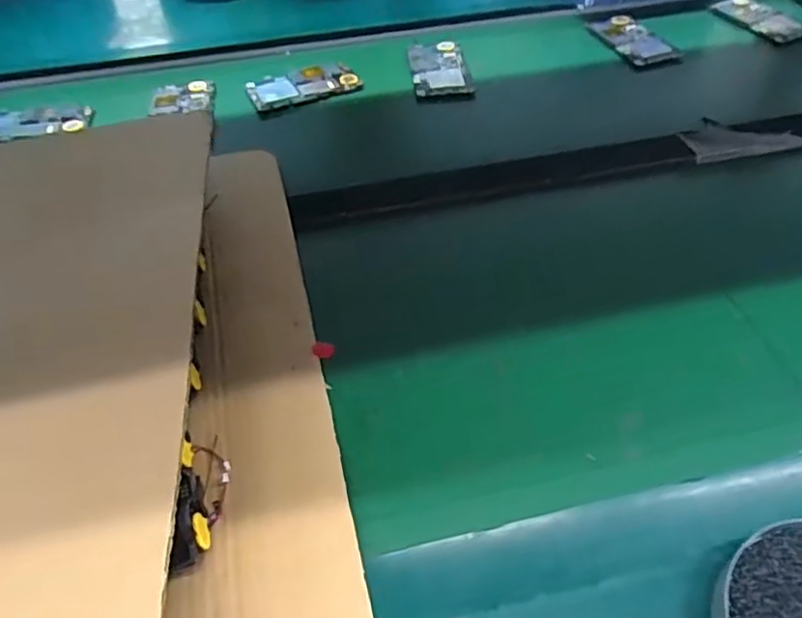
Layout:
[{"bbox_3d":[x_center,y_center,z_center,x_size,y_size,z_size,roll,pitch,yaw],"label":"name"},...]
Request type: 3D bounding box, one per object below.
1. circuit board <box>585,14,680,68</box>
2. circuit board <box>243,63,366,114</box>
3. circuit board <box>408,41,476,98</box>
[{"bbox_3d":[0.285,-0.334,0.773,0.074,0.008,0.115,-14,50,-13],"label":"circuit board"},{"bbox_3d":[-0.109,-0.254,0.708,0.125,0.004,0.063,-16,51,-15],"label":"circuit board"},{"bbox_3d":[0.045,-0.282,0.728,0.067,0.005,0.108,-4,49,-5],"label":"circuit board"}]

